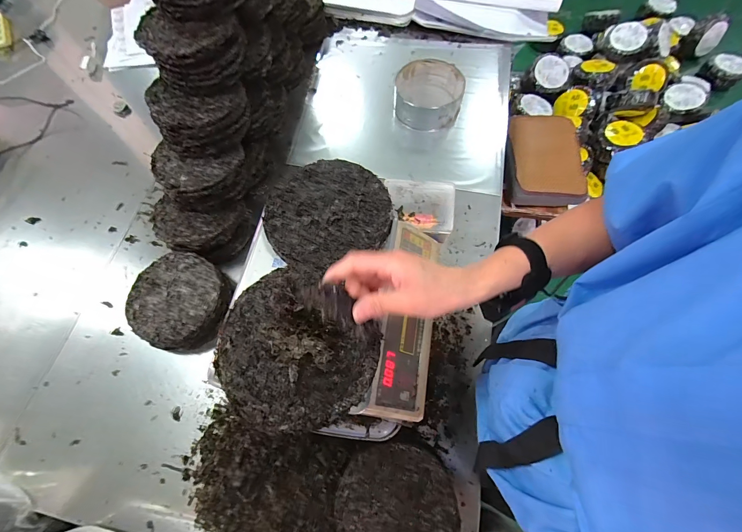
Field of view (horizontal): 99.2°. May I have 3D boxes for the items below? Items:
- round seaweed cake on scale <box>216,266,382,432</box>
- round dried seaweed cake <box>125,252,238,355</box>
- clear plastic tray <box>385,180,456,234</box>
[{"bbox_3d":[-0.096,0.099,0.389,0.199,0.039,0.185,19,70,9],"label":"round seaweed cake on scale"},{"bbox_3d":[-0.439,0.085,0.739,0.198,0.085,0.203,-1,68,2],"label":"round dried seaweed cake"},{"bbox_3d":[0.119,-0.150,0.771,0.170,0.037,0.123,3,68,3],"label":"clear plastic tray"}]

